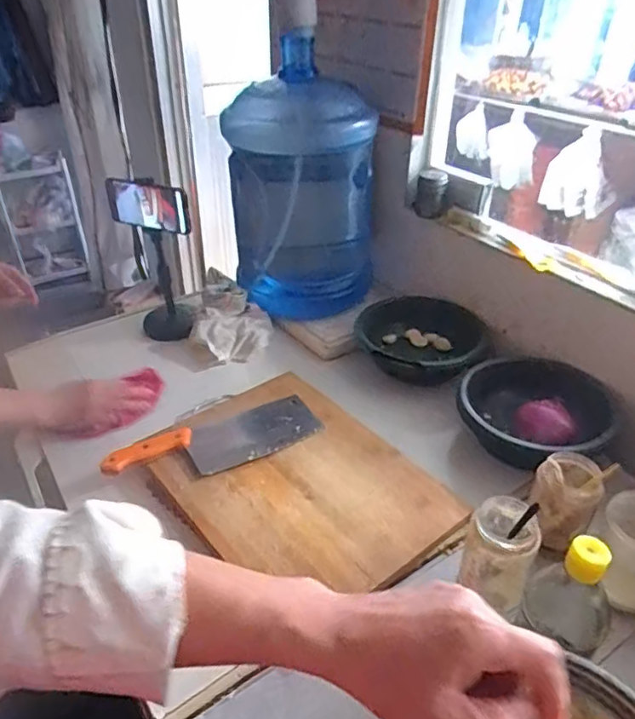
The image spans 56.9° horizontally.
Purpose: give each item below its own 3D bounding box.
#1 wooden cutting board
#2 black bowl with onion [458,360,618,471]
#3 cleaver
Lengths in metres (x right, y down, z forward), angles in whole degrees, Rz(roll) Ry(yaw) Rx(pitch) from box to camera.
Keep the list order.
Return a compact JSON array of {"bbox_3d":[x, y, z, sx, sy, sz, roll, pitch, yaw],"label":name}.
[{"bbox_3d":[-0.031,0.151,0.766,0.275,0.018,0.372,-26,43,-33],"label":"wooden cutting board"},{"bbox_3d":[0.308,0.075,0.835,0.196,0.072,0.190,0,35,0],"label":"black bowl with onion"},{"bbox_3d":[-0.138,0.110,0.802,0.287,0.017,0.098,-16,38,-22],"label":"cleaver"}]

